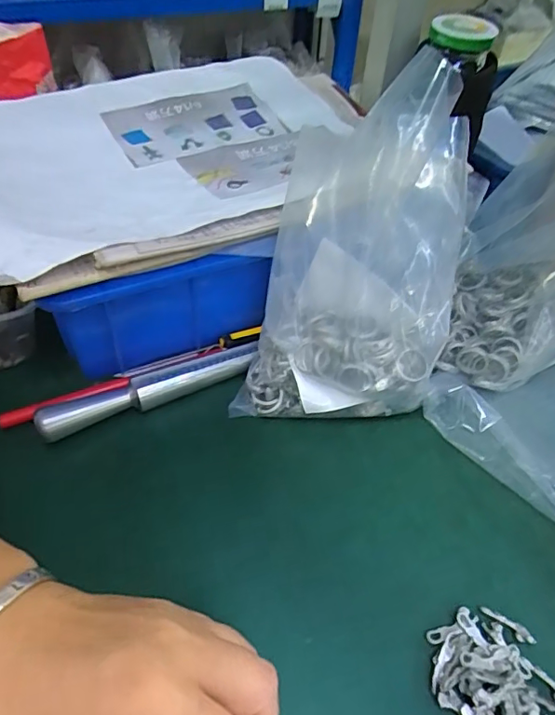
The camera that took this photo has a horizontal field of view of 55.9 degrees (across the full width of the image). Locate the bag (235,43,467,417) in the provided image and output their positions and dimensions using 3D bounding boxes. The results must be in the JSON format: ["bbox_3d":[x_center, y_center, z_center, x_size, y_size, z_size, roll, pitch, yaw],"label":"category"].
[{"bbox_3d":[0.048,-0.049,0.321,0.115,0.200,0.061,15,6,22],"label":"bag"}]

